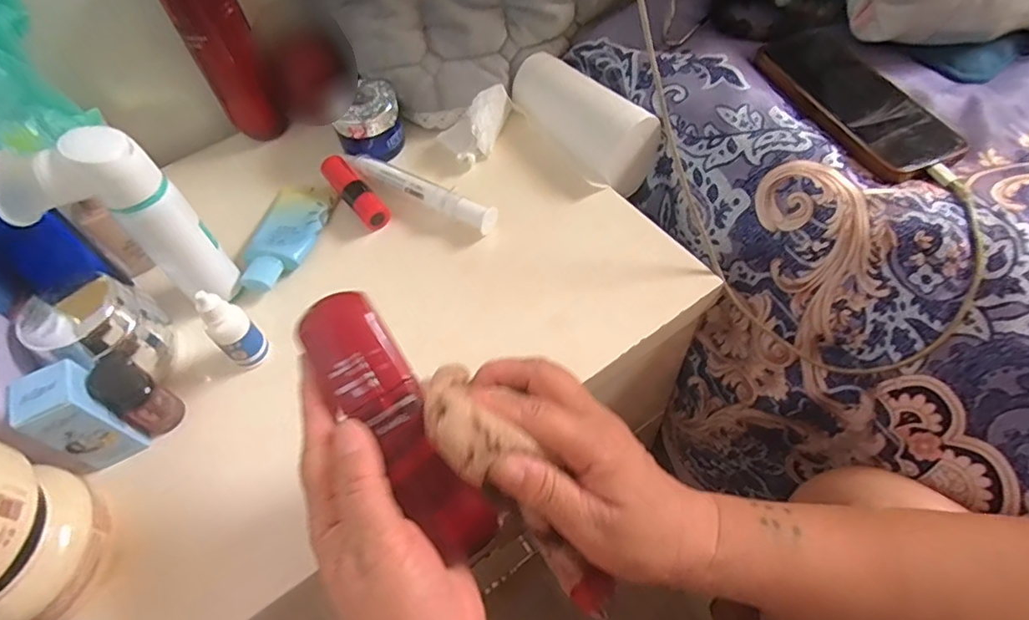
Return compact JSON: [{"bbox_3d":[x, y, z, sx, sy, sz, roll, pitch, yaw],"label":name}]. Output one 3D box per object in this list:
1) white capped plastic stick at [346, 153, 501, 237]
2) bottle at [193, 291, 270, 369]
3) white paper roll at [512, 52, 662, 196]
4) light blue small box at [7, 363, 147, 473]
[{"bbox_3d":[-0.077,-0.095,0.456,0.144,0.023,0.022,27,63,21],"label":"white capped plastic stick"},{"bbox_3d":[-0.177,0.013,0.355,0.025,0.060,0.020,-39,61,-19],"label":"bottle"},{"bbox_3d":[0.056,-0.162,0.474,0.064,0.046,0.149,-30,59,-14],"label":"white paper roll"},{"bbox_3d":[-0.253,0.065,0.331,0.035,0.073,0.031,-24,58,-11],"label":"light blue small box"}]

